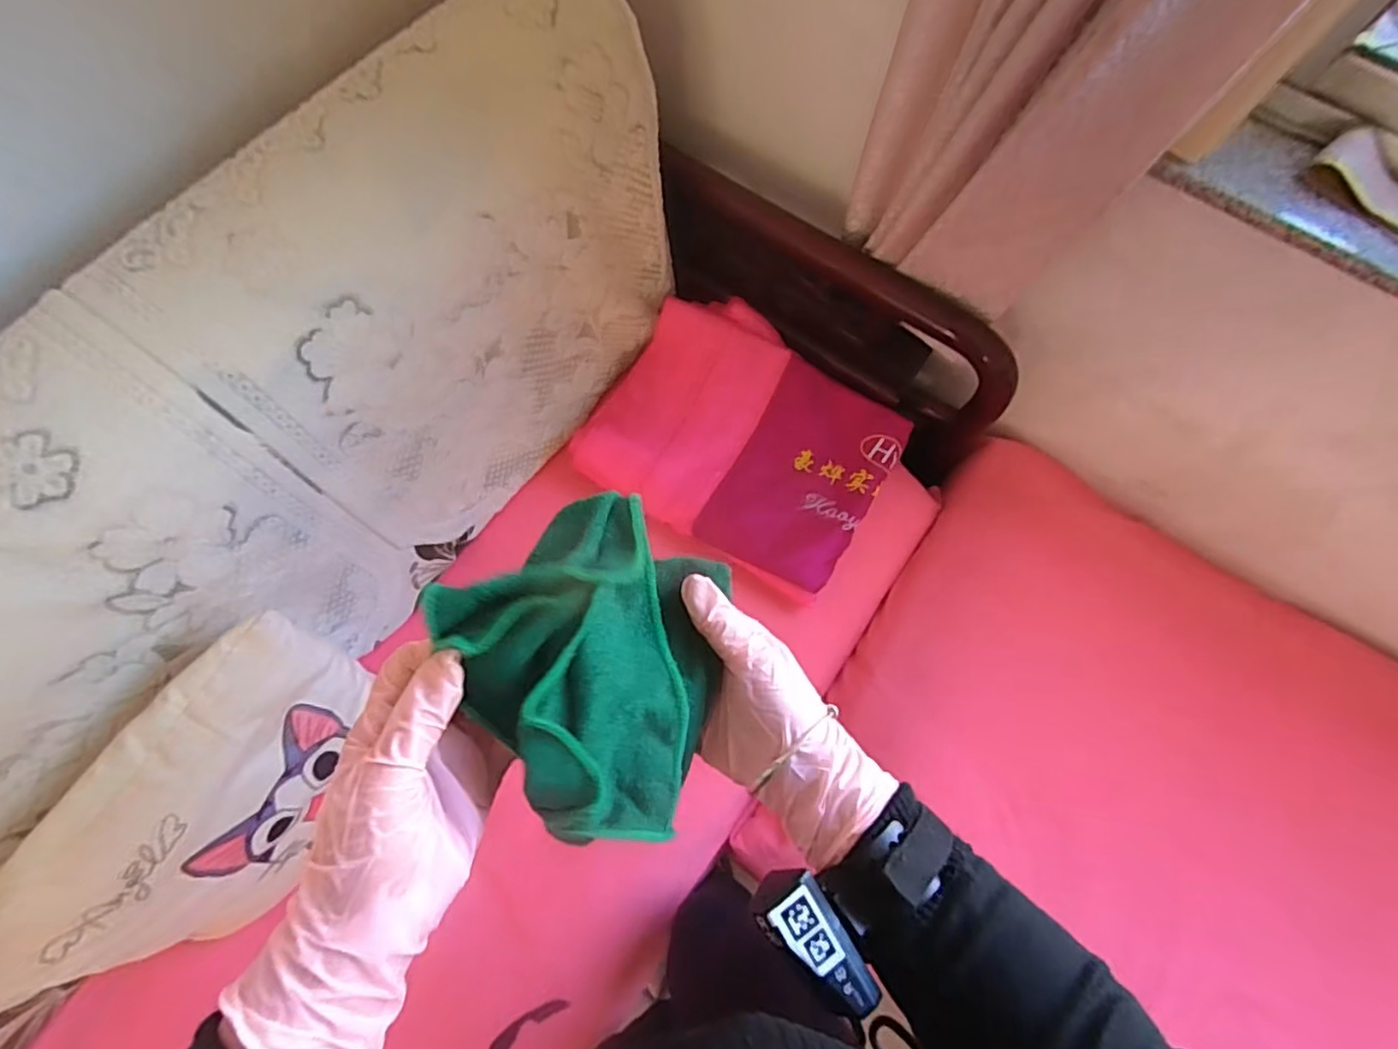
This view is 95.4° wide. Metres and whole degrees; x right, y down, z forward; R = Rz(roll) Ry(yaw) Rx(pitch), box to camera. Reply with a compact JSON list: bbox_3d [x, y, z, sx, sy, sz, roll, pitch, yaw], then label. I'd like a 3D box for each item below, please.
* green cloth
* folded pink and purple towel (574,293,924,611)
[{"bbox_3d":[-0.039,0.074,0.334,0.141,0.047,0.162,-35,112,-38],"label":"green cloth"},{"bbox_3d":[0.068,-0.120,0.904,0.395,0.031,0.317,32,83,1],"label":"folded pink and purple towel"}]

